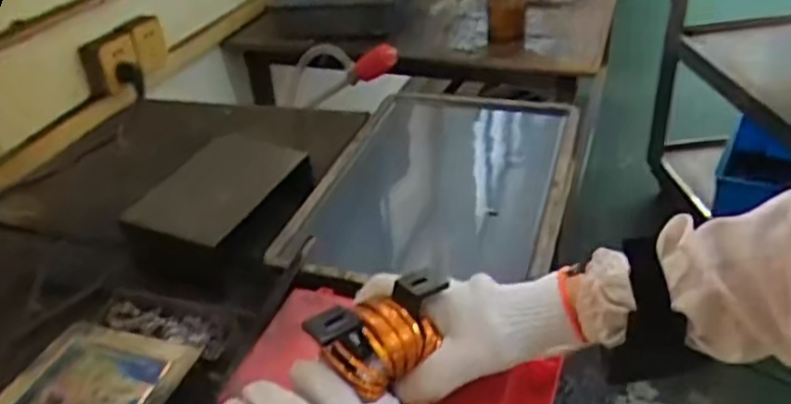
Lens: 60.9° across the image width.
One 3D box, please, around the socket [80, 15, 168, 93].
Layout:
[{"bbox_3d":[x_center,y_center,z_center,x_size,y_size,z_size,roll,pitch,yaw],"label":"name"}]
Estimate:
[{"bbox_3d":[-0.482,-0.265,1.214,0.038,0.105,0.164,13,38,24],"label":"socket"}]

